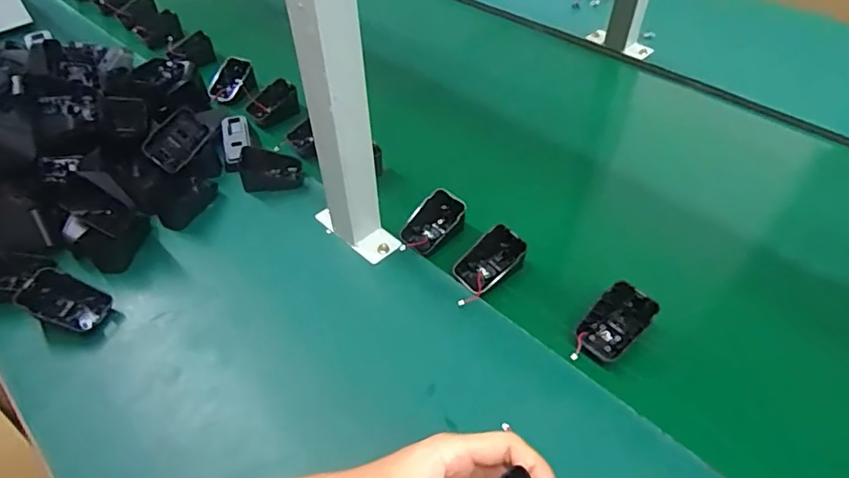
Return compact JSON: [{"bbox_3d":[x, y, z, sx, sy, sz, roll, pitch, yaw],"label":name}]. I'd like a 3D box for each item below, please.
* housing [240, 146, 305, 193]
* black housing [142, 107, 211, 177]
[{"bbox_3d":[-0.179,-0.084,0.620,0.066,0.036,0.046,-9,46,-6],"label":"housing"},{"bbox_3d":[-0.282,-0.112,0.602,0.070,0.044,0.024,-45,38,-10],"label":"black housing"}]

